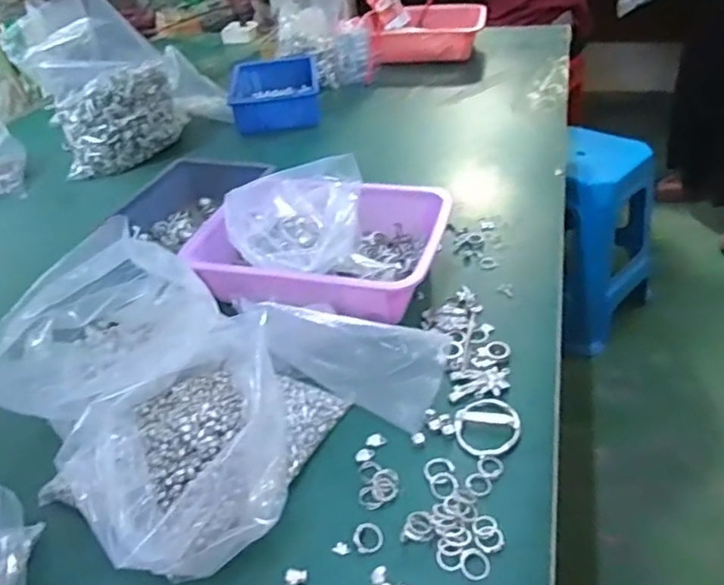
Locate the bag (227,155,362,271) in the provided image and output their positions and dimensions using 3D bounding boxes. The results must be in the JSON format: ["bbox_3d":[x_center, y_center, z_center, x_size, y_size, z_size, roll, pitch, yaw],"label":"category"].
[{"bbox_3d":[-0.082,-0.080,0.745,0.158,0.088,0.144,-13,38,-9],"label":"bag"}]

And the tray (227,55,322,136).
[{"bbox_3d":[-0.184,-0.433,1.308,0.181,0.065,0.257,-8,37,-1],"label":"tray"}]

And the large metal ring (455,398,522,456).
[{"bbox_3d":[0.119,0.125,0.573,0.059,0.004,0.069,-4,37,4],"label":"large metal ring"}]

